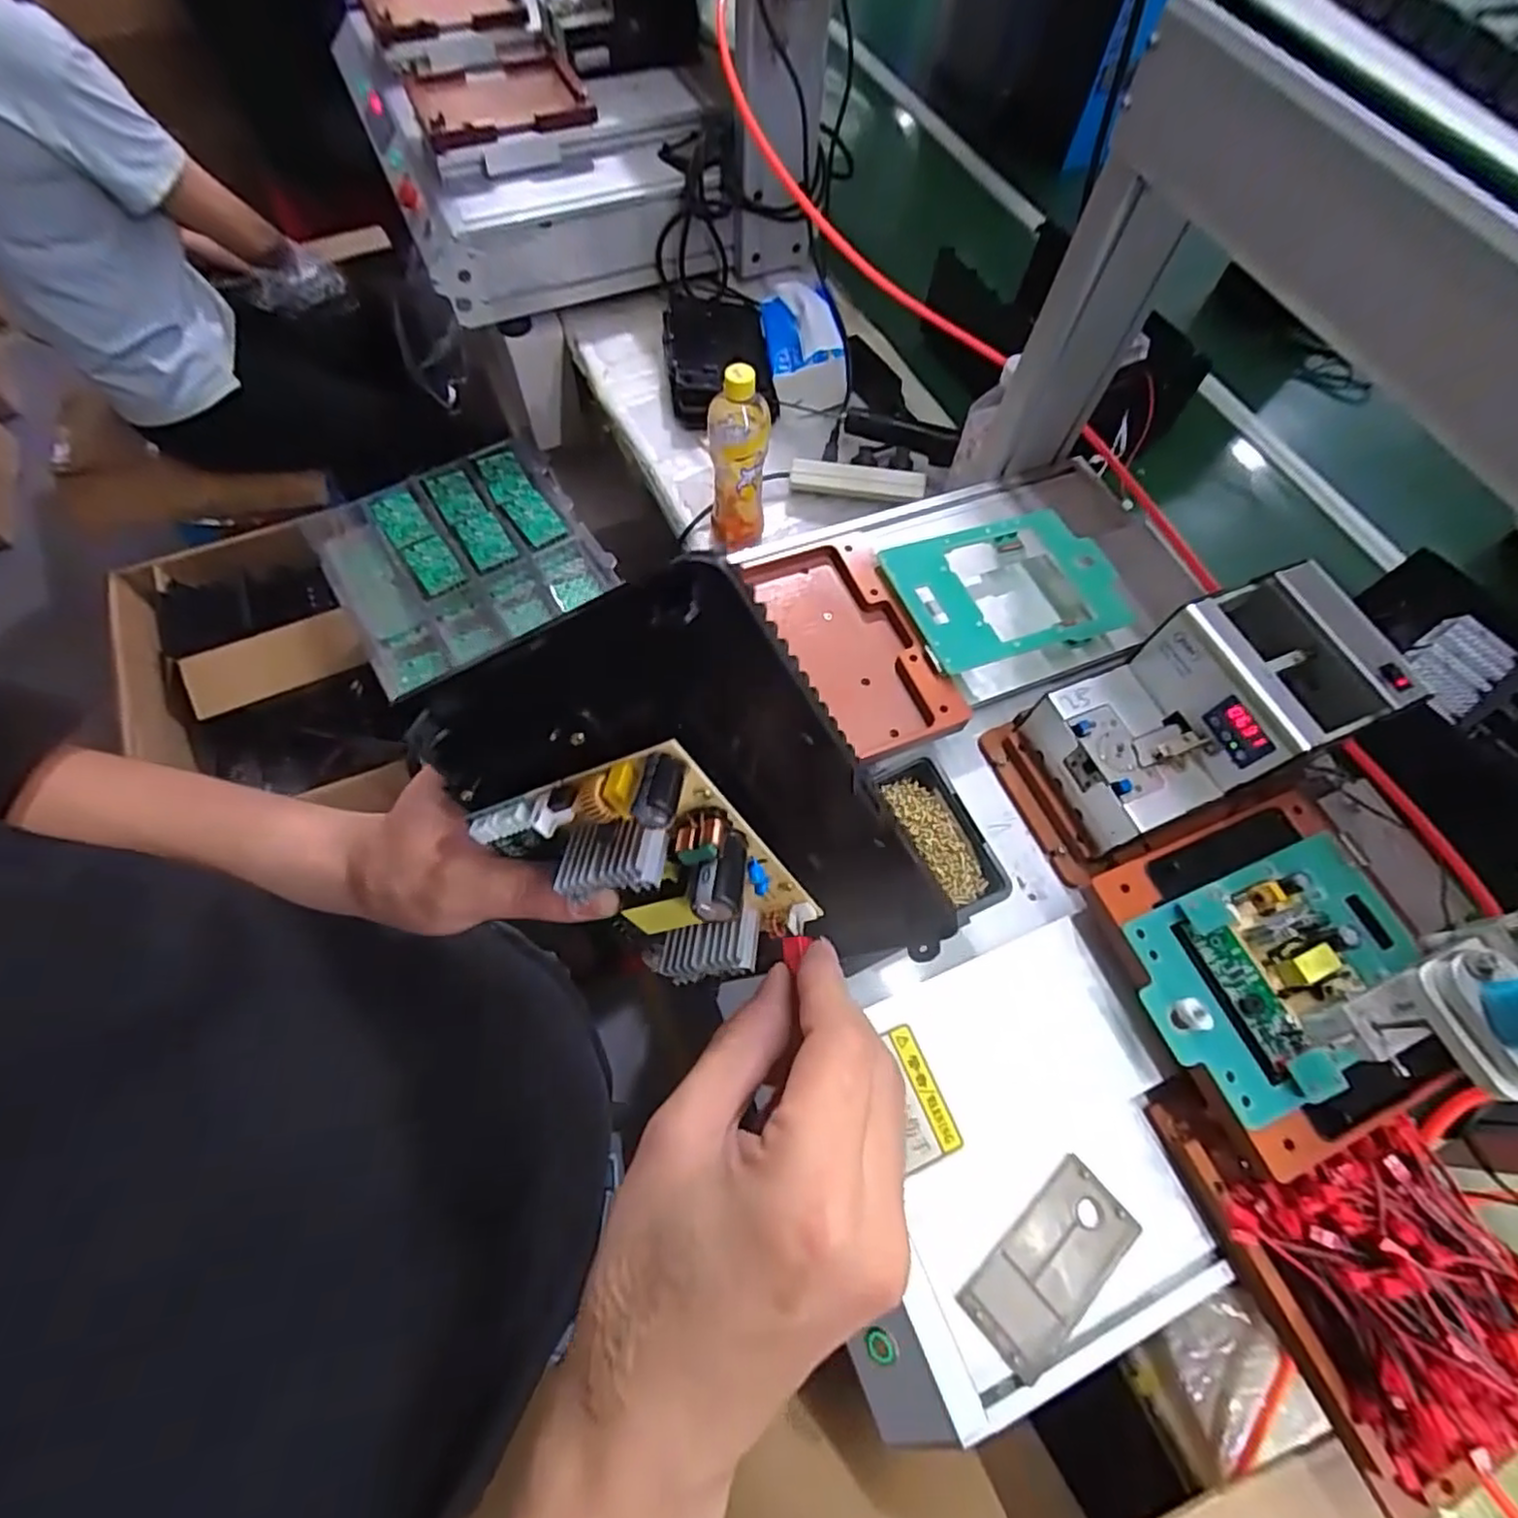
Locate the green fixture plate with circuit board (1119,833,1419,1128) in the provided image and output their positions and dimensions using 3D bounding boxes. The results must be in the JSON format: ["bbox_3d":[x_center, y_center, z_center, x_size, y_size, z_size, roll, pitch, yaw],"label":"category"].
[{"bbox_3d":[0.349,0.136,0.444,0.193,0.034,0.131,-19,68,-11],"label":"green fixture plate with circuit board"}]

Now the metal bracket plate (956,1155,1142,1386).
[{"bbox_3d":[0.185,0.321,0.435,0.118,0.004,0.056,-37,73,-18],"label":"metal bracket plate"}]

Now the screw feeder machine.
[{"bbox_3d":[0.331,-0.034,0.515,0.199,0.128,0.122,-21,68,-12],"label":"screw feeder machine"}]

